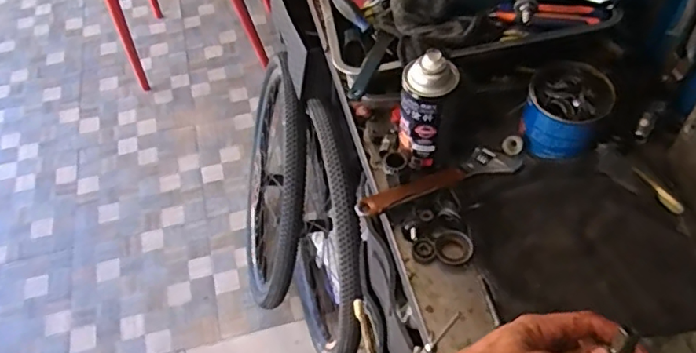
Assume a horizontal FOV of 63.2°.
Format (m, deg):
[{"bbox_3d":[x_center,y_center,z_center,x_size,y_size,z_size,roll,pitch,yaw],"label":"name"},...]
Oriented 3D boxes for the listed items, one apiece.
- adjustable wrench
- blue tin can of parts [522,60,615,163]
[{"bbox_3d":[0.117,0.001,0.723,0.226,0.024,0.039,-20,56,-10],"label":"adjustable wrench"},{"bbox_3d":[0.278,-0.083,0.728,0.095,0.094,0.092,-2,55,3],"label":"blue tin can of parts"}]

